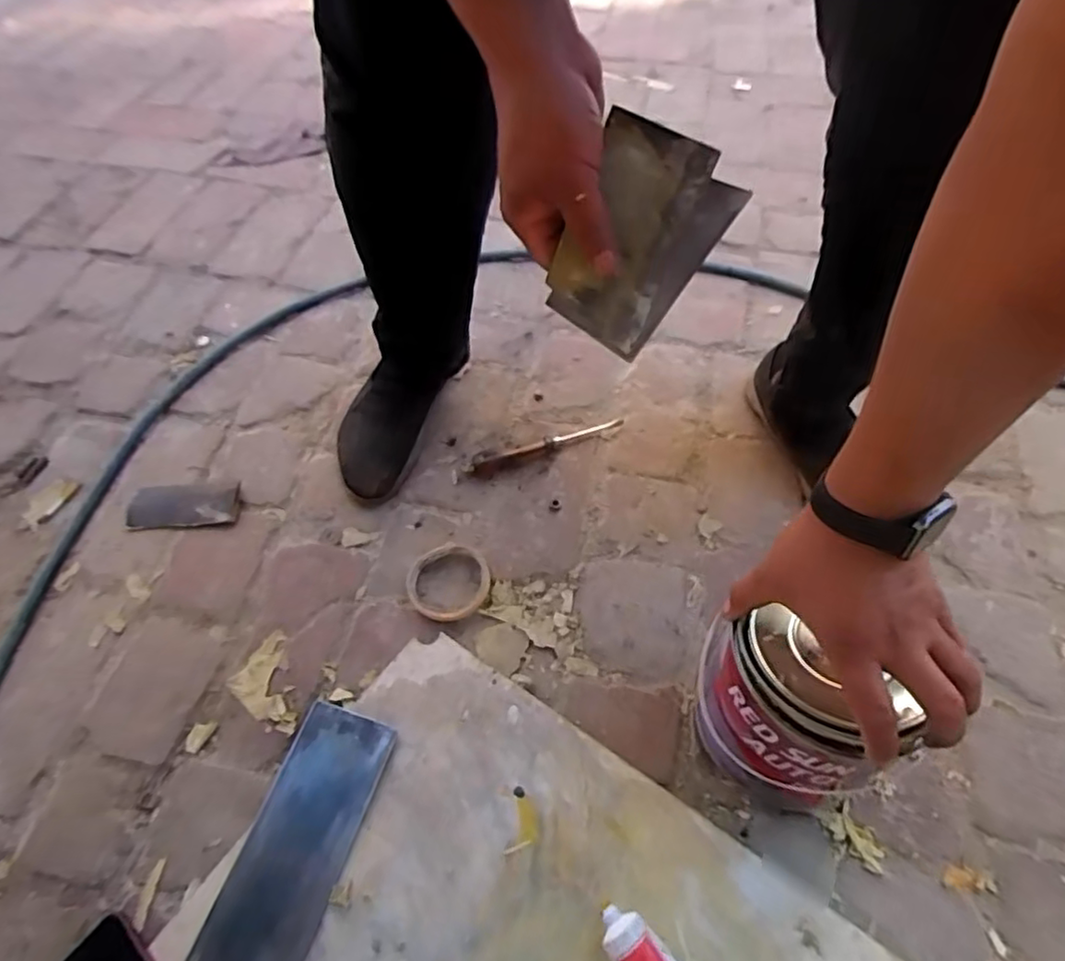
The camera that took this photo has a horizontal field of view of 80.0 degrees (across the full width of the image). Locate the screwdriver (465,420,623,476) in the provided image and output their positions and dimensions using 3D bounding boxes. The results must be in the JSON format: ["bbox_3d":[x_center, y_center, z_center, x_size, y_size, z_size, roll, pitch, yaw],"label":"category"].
[{"bbox_3d":[0.016,-0.045,0.795,0.210,0.022,0.023,-19,58,-8],"label":"screwdriver"}]

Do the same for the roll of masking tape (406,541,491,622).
[{"bbox_3d":[-0.093,0.110,0.701,0.087,0.015,0.090,-2,57,3],"label":"roll of masking tape"}]

